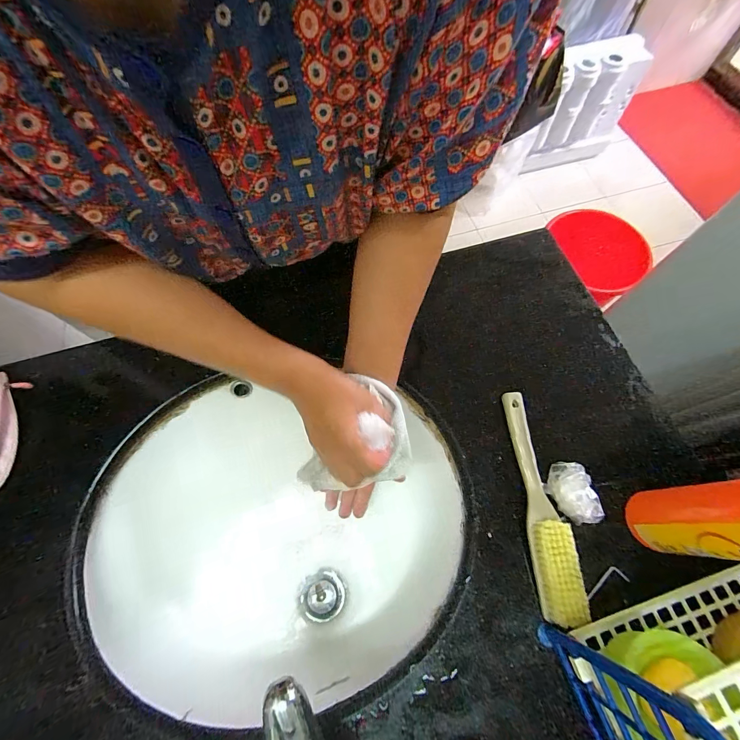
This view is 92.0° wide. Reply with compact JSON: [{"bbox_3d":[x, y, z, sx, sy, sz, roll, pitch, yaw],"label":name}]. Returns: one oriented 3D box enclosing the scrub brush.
[{"bbox_3d":[0.172,0.129,0.371,0.033,0.038,0.221,-4,66,-1],"label":"scrub brush"}]

